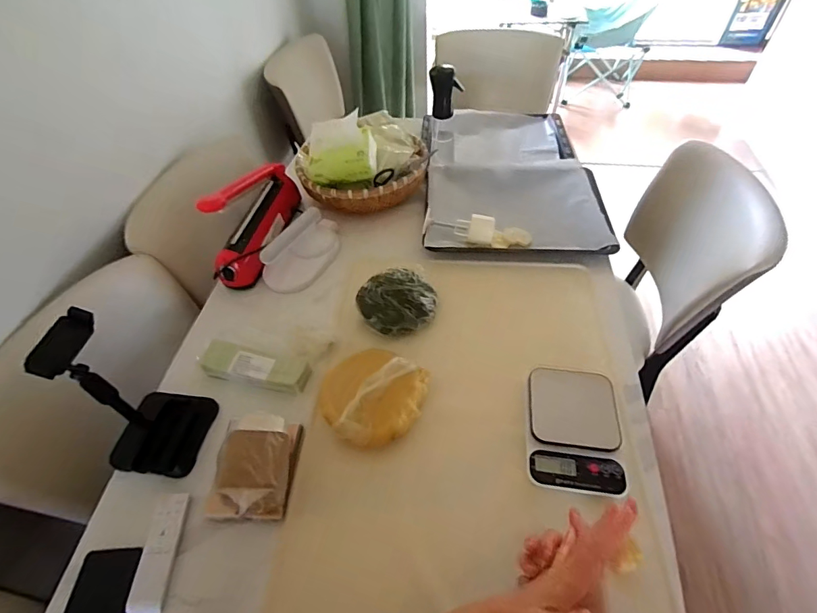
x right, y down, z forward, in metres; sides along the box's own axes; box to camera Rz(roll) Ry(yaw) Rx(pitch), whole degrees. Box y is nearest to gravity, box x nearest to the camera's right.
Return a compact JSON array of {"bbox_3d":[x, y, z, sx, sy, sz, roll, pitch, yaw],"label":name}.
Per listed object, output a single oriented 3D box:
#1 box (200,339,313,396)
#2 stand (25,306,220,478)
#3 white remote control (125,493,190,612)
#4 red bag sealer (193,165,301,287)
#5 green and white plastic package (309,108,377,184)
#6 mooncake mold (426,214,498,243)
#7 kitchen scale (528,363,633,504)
[{"bbox_3d":[-0.254,0.101,0.696,0.179,0.042,0.060,9,52,11],"label":"box"},{"bbox_3d":[-0.378,0.124,0.558,0.114,0.251,0.124,5,51,7],"label":"stand"},{"bbox_3d":[-0.317,0.311,0.535,0.039,0.014,0.136,-4,51,0],"label":"white remote control"},{"bbox_3d":[-0.315,-0.202,0.861,0.075,0.167,0.309,5,51,8],"label":"red bag sealer"},{"bbox_3d":[-0.141,-0.331,0.901,0.139,0.132,0.085,-3,8,9],"label":"green and white plastic package"},{"bbox_3d":[0.138,-0.164,0.880,0.082,0.041,0.044,8,52,10],"label":"mooncake mold"},{"bbox_3d":[0.238,0.174,0.605,0.128,0.022,0.177,6,51,8],"label":"kitchen scale"}]

